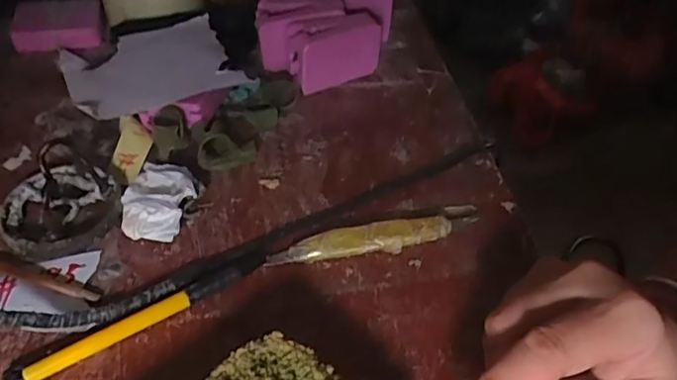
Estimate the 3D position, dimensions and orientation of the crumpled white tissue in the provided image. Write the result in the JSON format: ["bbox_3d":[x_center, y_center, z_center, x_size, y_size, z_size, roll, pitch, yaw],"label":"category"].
[{"bbox_3d":[-0.107,0.006,0.335,0.040,0.021,0.050,15,45,9],"label":"crumpled white tissue"}]

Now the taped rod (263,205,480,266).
[{"bbox_3d":[0.026,0.027,0.334,0.134,0.012,0.021,-12,47,-17],"label":"taped rod"}]

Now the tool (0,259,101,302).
[{"bbox_3d":[-0.188,0.041,0.306,0.126,0.006,0.009,14,45,8],"label":"tool"}]

